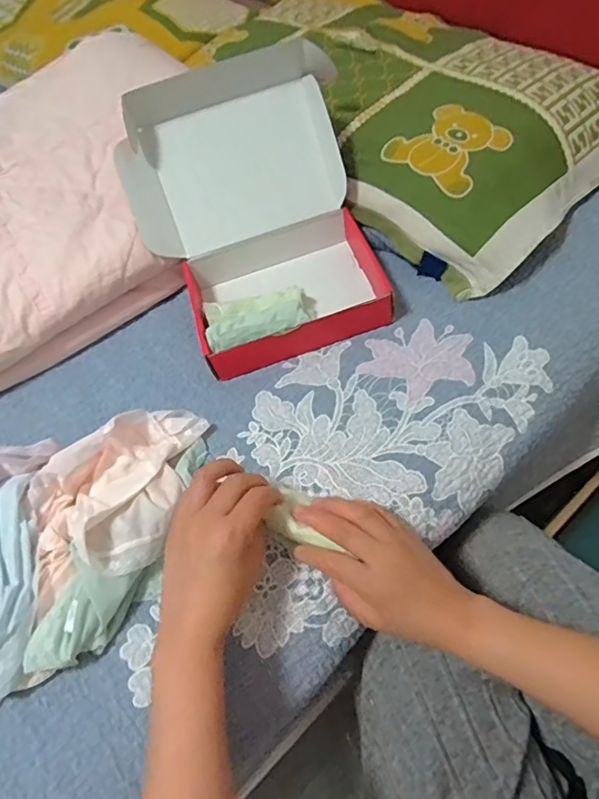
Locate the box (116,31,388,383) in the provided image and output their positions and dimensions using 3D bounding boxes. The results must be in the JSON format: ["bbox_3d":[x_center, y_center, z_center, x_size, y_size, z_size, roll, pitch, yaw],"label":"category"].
[{"bbox_3d":[-0.047,-0.196,0.555,0.240,0.190,0.259,-20,55,-5],"label":"box"}]

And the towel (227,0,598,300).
[{"bbox_3d":[0.122,-0.398,0.698,0.362,0.127,0.583,-41,60,-18],"label":"towel"}]

